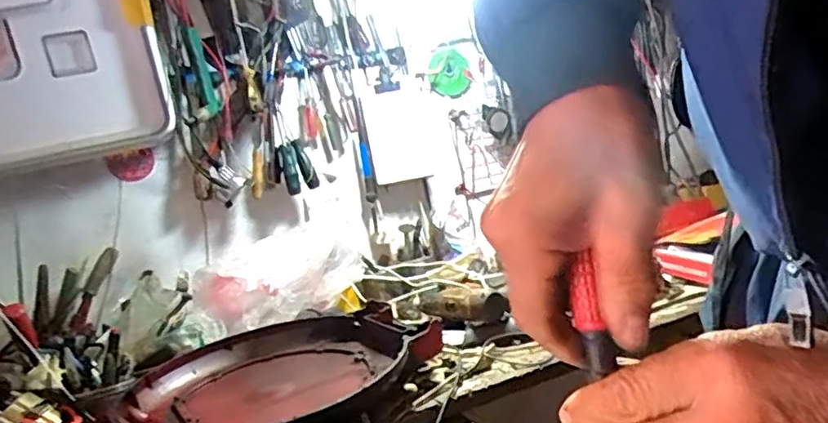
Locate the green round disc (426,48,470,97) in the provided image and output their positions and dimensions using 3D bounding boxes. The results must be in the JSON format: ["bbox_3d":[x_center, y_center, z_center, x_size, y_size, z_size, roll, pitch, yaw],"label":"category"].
[{"bbox_3d":[0.072,-0.300,1.343,0.091,0.098,0.018,-13,4,-21],"label":"green round disc"}]

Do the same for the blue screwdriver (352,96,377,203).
[{"bbox_3d":[-0.101,-0.127,1.270,0.025,0.208,0.023,-12,4,-11],"label":"blue screwdriver"}]

